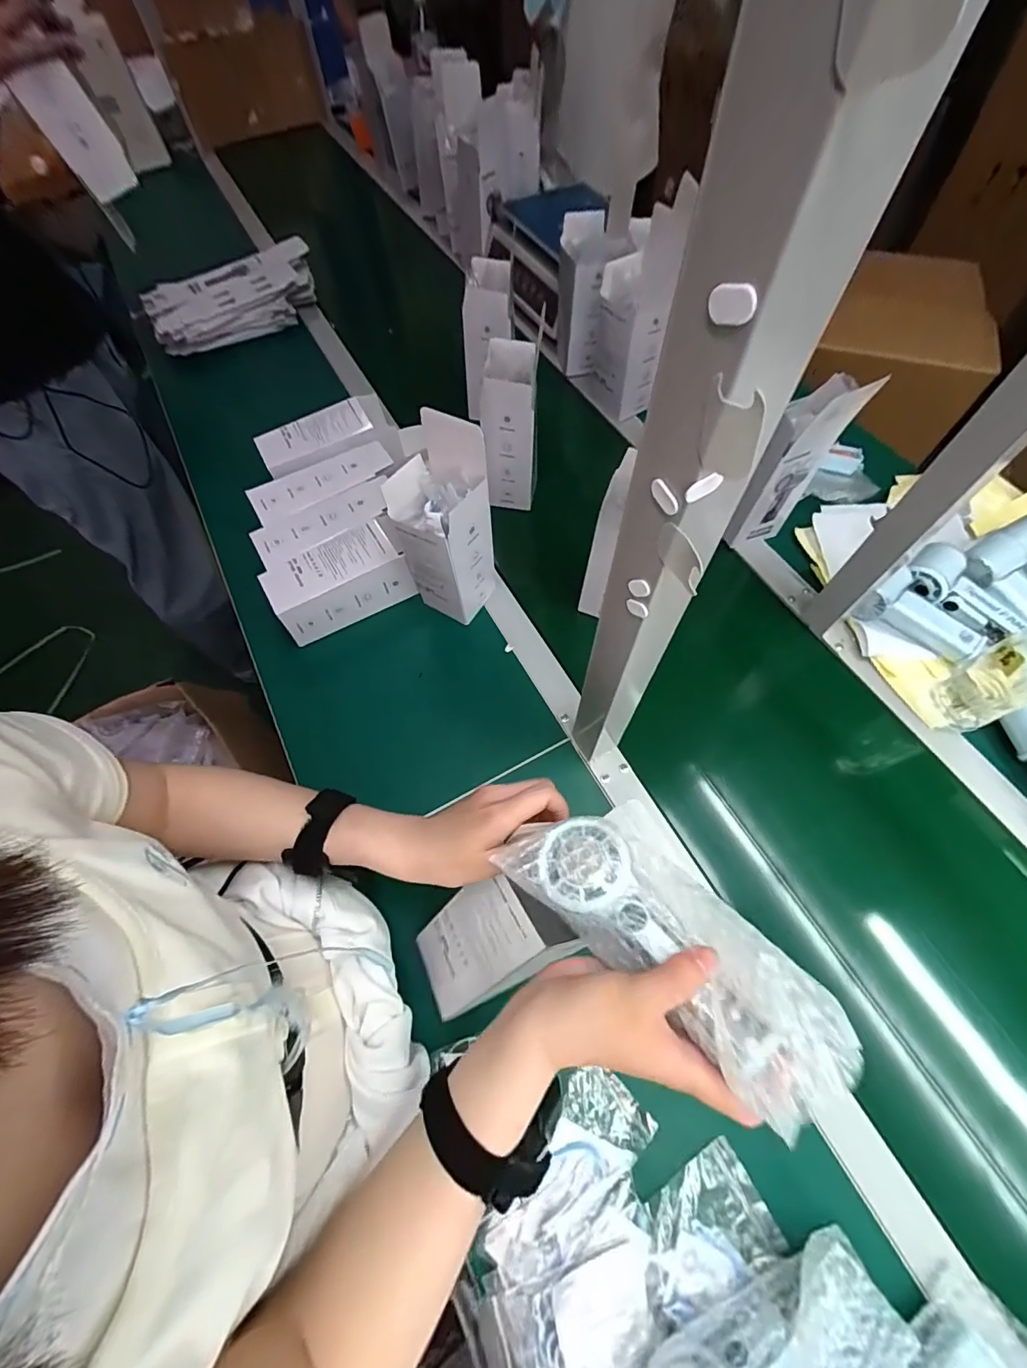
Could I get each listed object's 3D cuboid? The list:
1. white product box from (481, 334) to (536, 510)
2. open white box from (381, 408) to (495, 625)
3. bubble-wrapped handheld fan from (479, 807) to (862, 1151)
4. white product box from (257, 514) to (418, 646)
[{"bbox_3d":[-0.004,-0.336,0.668,0.064,0.194,0.089,2,64,4],"label":"white product box"},{"bbox_3d":[-0.082,-0.172,0.558,0.102,0.233,0.069,20,67,12],"label":"open white box"},{"bbox_3d":[0.084,0.134,0.278,0.076,0.047,0.184,-44,49,-17],"label":"bubble-wrapped handheld fan"},{"bbox_3d":[-0.217,-0.134,0.636,0.181,0.069,0.081,-27,66,-10],"label":"white product box"}]

